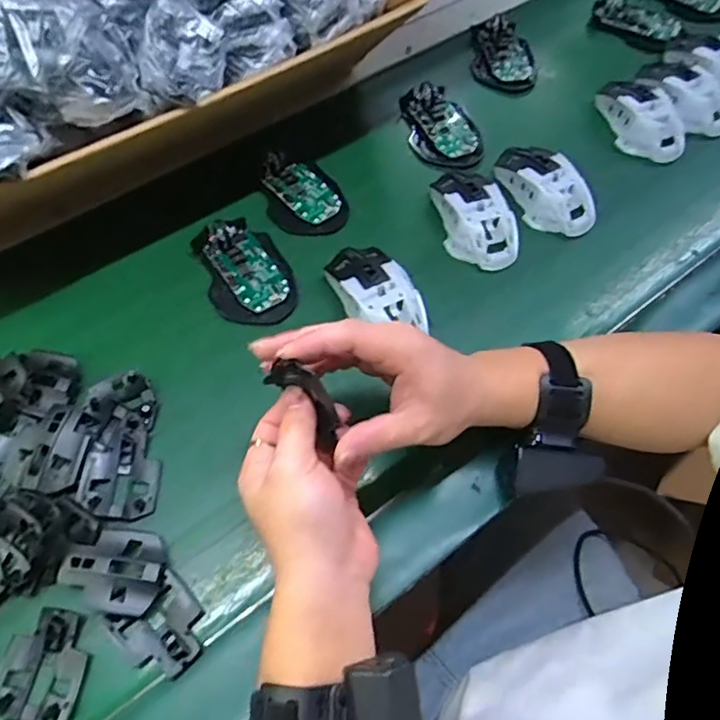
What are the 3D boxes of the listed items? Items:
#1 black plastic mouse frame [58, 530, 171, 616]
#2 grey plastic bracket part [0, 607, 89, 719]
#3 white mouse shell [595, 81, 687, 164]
[{"bbox_3d":[-0.163,0.141,0.394,0.065,0.020,0.051,6,62,4],"label":"black plastic mouse frame"},{"bbox_3d":[-0.202,0.195,0.374,0.050,0.010,0.066,4,62,3],"label":"grey plastic bracket part"},{"bbox_3d":[0.295,-0.255,0.620,0.063,0.032,0.108,-38,68,-17],"label":"white mouse shell"}]

